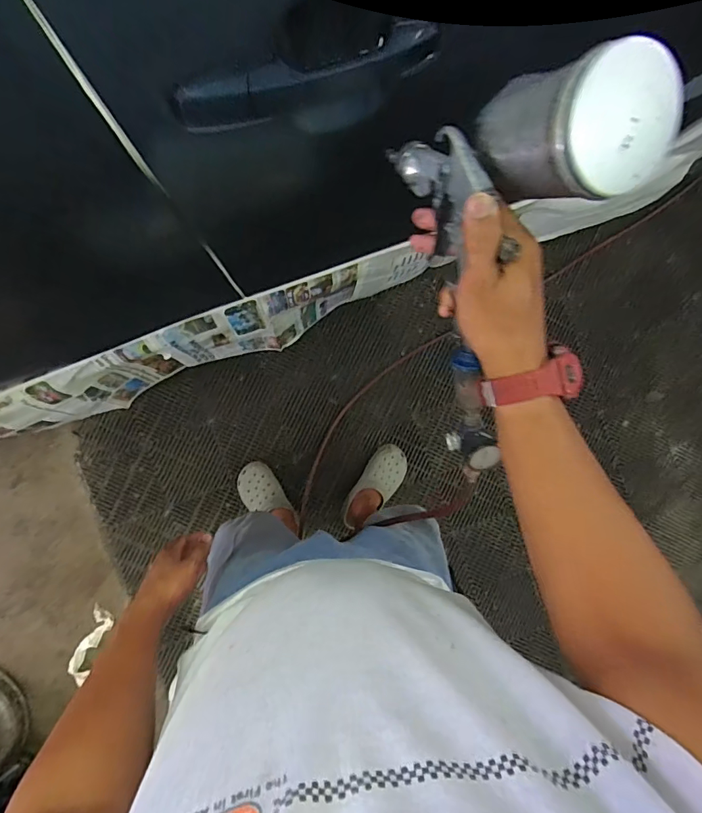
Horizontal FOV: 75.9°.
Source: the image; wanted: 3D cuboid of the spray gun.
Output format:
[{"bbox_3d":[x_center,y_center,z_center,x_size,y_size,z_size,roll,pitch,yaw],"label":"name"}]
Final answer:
[{"bbox_3d":[0.112,-0.103,0.386,0.139,0.340,0.132,2,47,-4],"label":"spray gun"}]

